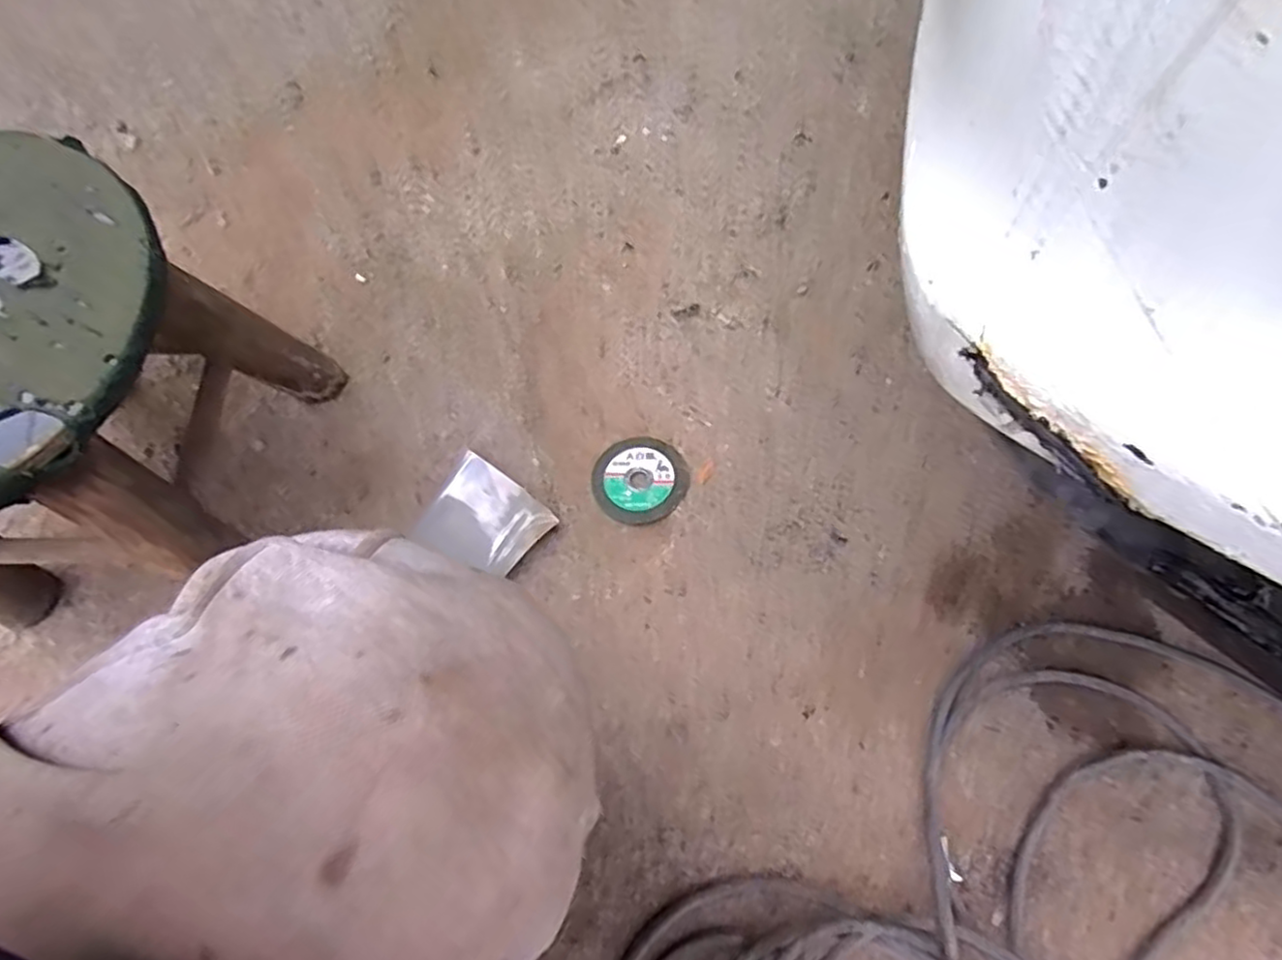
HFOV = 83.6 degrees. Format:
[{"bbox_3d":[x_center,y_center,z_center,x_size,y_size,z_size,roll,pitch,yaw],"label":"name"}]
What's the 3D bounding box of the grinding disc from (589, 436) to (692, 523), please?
[{"bbox_3d":[-0.002,-0.002,0.655,0.085,0.005,0.084,0,66,-1],"label":"grinding disc"}]

